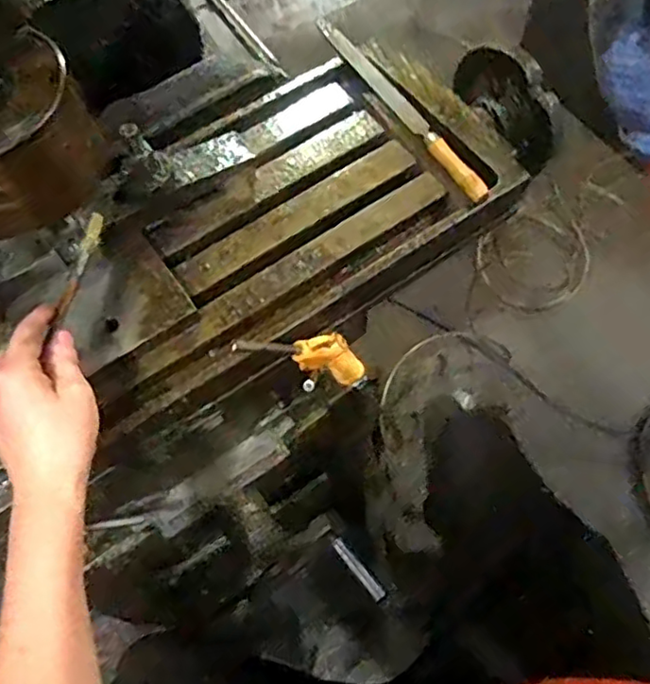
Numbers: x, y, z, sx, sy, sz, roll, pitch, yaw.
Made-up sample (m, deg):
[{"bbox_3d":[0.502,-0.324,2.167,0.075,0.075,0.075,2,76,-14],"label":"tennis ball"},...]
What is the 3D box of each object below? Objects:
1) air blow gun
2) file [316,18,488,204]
[{"bbox_3d":[-0.007,0.016,0.559,0.060,0.222,0.022,-34,65,15],"label":"air blow gun"},{"bbox_3d":[0.073,-0.235,0.615,0.020,0.018,0.275,-28,67,-12],"label":"file"}]

